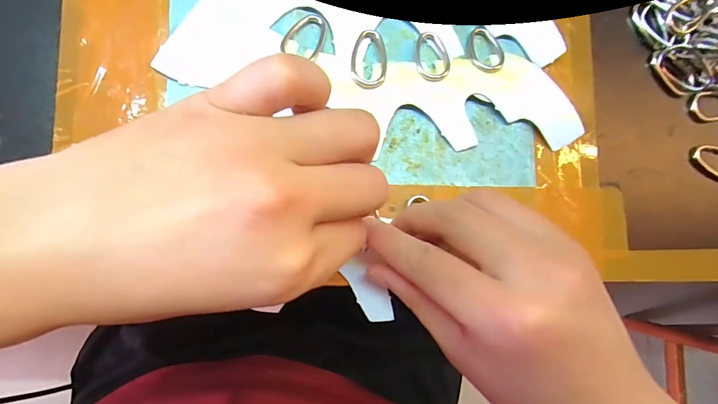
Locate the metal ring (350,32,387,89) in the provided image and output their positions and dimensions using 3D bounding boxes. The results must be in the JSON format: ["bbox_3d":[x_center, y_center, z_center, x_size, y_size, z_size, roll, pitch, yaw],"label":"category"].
[{"bbox_3d":[0.006,-0.078,0.212,0.019,0.004,0.033,8,83,-8],"label":"metal ring"}]

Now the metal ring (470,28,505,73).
[{"bbox_3d":[0.073,-0.088,0.224,0.018,0.004,0.027,-9,80,-1],"label":"metal ring"}]

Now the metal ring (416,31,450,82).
[{"bbox_3d":[0.041,-0.081,0.218,0.018,0.006,0.028,0,80,-2],"label":"metal ring"}]

